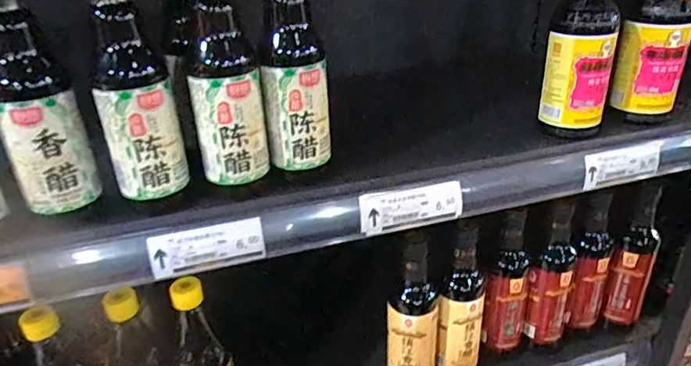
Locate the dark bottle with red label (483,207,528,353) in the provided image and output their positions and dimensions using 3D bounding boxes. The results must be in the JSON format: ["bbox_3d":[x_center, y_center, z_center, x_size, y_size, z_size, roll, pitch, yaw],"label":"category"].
[{"bbox_3d":[0.216,0.135,0.671,0.048,0.215,0.058,15,33,30],"label":"dark bottle with red label"}]

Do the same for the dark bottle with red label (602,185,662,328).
[{"bbox_3d":[0.403,0.111,0.710,0.051,0.215,0.050,21,37,38],"label":"dark bottle with red label"}]

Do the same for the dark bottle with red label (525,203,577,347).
[{"bbox_3d":[0.282,0.126,0.687,0.052,0.211,0.057,-2,28,1],"label":"dark bottle with red label"}]

